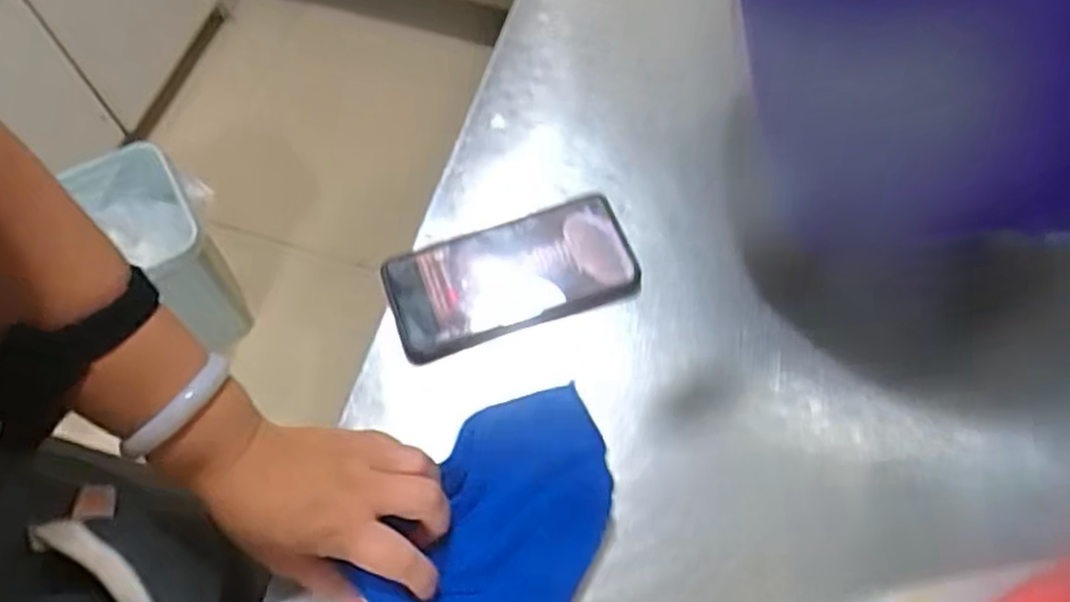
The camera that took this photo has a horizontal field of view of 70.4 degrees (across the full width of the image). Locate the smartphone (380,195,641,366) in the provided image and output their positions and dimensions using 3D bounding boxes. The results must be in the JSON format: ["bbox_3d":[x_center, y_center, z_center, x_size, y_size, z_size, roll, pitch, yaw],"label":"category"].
[{"bbox_3d":[-0.015,-0.015,0.496,0.159,0.016,0.073,-18,67,-9],"label":"smartphone"}]

